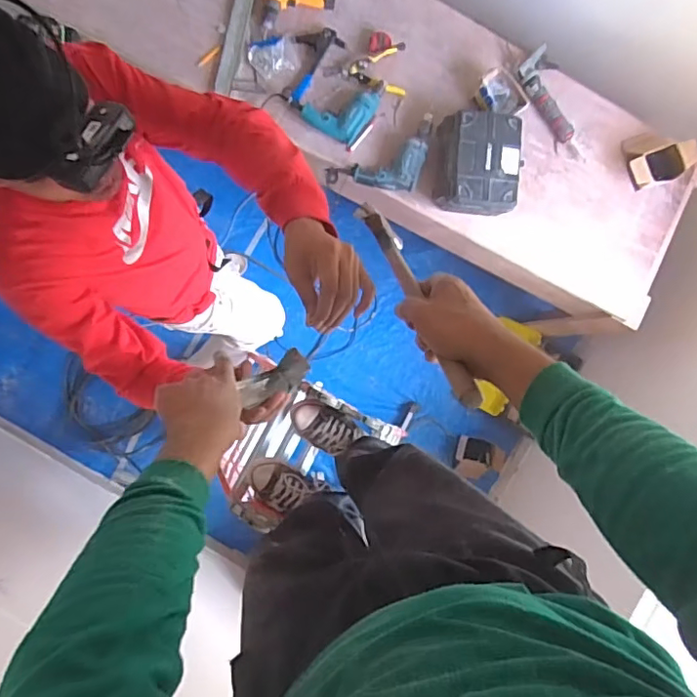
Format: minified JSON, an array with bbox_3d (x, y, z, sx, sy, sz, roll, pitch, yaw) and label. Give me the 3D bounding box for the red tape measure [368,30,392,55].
[{"bbox_3d":[0.089,-0.875,1.563,0.075,0.030,0.053,-31,94,-7],"label":"red tape measure"}]

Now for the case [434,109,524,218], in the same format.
[{"bbox_3d":[0.368,-0.523,1.566,0.228,0.124,0.269,3,90,-8],"label":"case"}]

